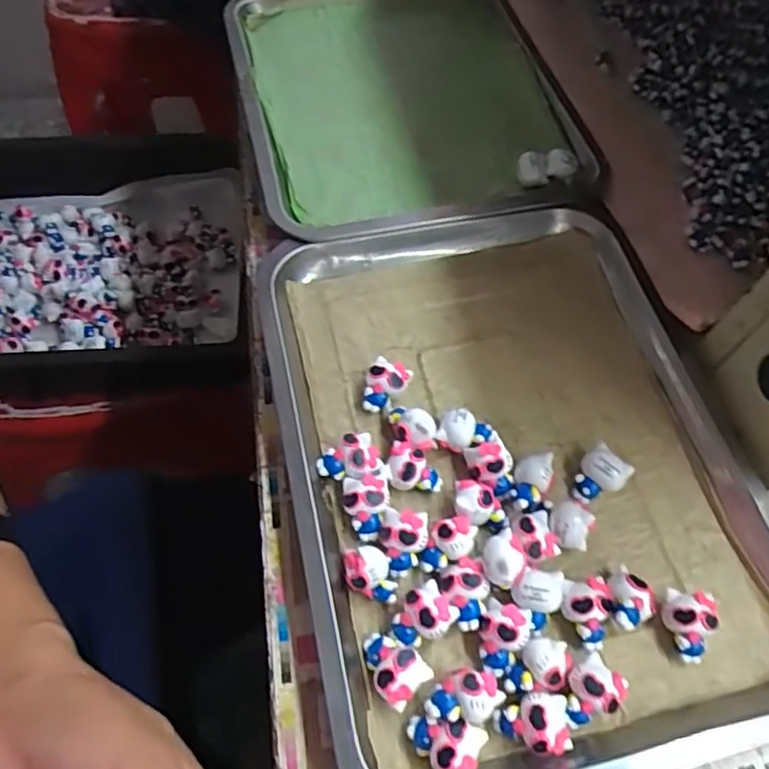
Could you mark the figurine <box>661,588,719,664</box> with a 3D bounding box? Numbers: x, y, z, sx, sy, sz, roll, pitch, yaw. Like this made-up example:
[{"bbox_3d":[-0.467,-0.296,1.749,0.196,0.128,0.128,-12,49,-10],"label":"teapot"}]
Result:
[{"bbox_3d":[0.156,0.124,0.322,0.026,0.022,0.033,7,60,1],"label":"figurine"}]

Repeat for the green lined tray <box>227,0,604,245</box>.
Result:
[{"bbox_3d":[0.014,-0.248,0.553,0.261,0.055,0.330,-11,62,-9],"label":"green lined tray"}]

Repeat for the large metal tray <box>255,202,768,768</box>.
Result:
[{"bbox_3d":[0.075,0.037,0.370,0.260,0.028,0.339,-11,62,-9],"label":"large metal tray"}]

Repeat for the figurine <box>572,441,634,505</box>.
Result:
[{"bbox_3d":[0.123,0.054,0.360,0.031,0.020,0.025,-39,69,-22],"label":"figurine"}]

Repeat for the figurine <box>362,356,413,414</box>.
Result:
[{"bbox_3d":[0.001,0.002,0.384,0.025,0.024,0.031,15,61,5],"label":"figurine"}]

